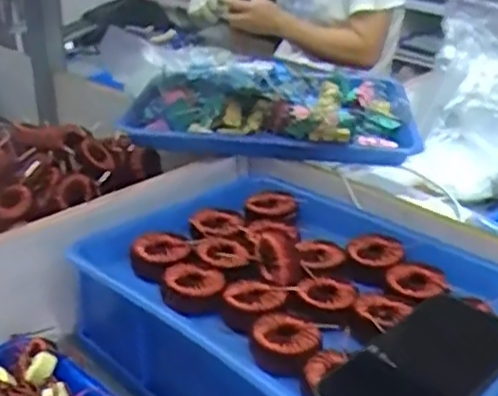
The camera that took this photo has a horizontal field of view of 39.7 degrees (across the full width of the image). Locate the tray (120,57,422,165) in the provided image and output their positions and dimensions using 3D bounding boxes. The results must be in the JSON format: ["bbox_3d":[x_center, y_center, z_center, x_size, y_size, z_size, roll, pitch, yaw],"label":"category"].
[{"bbox_3d":[0.031,-0.106,0.807,0.323,0.053,0.225,7,28,11],"label":"tray"}]

